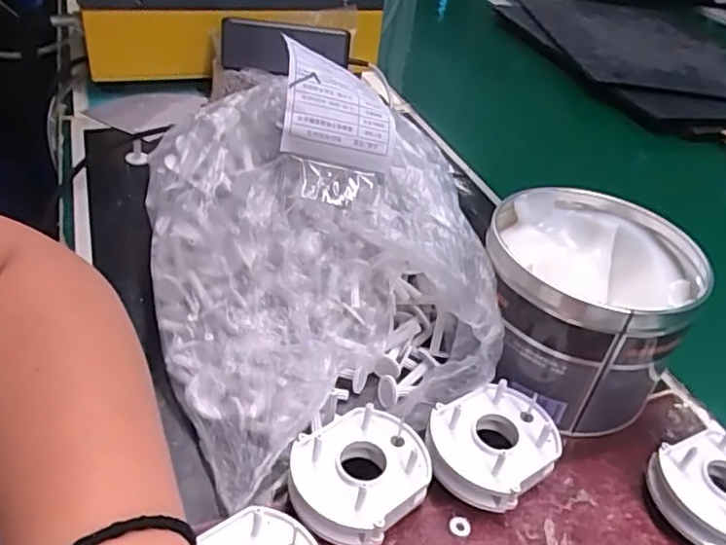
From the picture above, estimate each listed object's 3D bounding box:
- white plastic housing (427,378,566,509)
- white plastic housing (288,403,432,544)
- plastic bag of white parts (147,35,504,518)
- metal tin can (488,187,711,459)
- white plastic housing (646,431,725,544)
[{"bbox_3d":[0.070,0.098,0.346,0.072,0.034,0.062,-24,47,-35],"label":"white plastic housing"},{"bbox_3d":[-0.001,0.108,0.321,0.072,0.032,0.063,-12,41,-25],"label":"white plastic housing"},{"bbox_3d":[-0.038,-0.029,0.401,0.191,0.144,0.301,-11,41,-23],"label":"plastic bag of white parts"},{"bbox_3d":[0.137,0.023,0.401,0.121,0.102,0.130,5,37,-4],"label":"metal tin can"},{"bbox_3d":[0.193,0.118,0.339,0.066,0.036,0.061,5,37,-4],"label":"white plastic housing"}]

